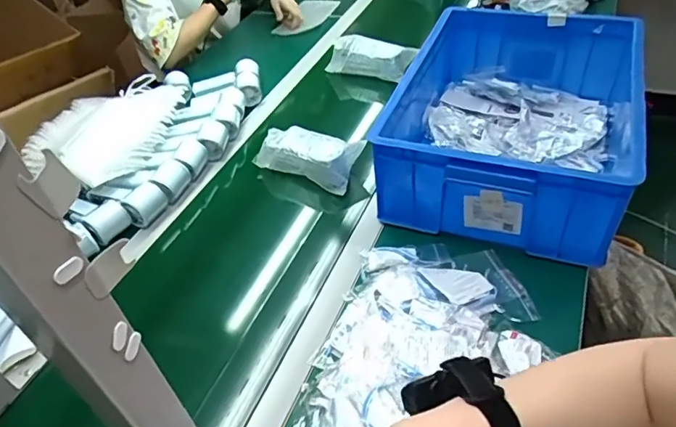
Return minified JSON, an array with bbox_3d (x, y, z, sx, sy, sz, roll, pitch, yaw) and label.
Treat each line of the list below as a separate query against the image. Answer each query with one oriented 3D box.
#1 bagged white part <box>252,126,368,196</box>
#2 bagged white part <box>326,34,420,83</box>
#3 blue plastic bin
[{"bbox_3d":[-0.056,-0.106,0.915,0.188,0.069,0.073,17,48,24],"label":"bagged white part"},{"bbox_3d":[0.073,-0.356,1.162,0.210,0.078,0.061,13,46,21],"label":"bagged white part"},{"bbox_3d":[0.281,-0.164,0.834,0.367,0.156,0.446,14,47,22],"label":"blue plastic bin"}]

